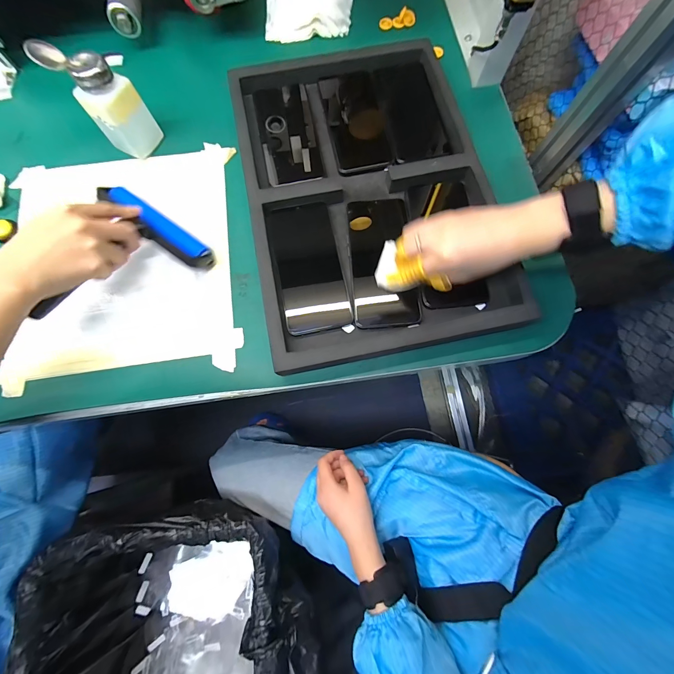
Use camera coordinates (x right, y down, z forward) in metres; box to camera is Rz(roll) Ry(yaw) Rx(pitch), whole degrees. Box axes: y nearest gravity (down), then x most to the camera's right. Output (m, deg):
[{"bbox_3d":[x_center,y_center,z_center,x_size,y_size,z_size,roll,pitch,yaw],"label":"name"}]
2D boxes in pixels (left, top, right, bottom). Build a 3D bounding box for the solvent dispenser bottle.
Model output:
[{"bbox_3d":[-0.277,-0.283,0.378,0.065,0.119,0.049,15,76,4],"label":"solvent dispenser bottle"}]

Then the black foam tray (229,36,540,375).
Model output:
[{"bbox_3d":[0.037,-0.194,0.402,0.286,0.037,0.436,-11,75,-3],"label":"black foam tray"}]

